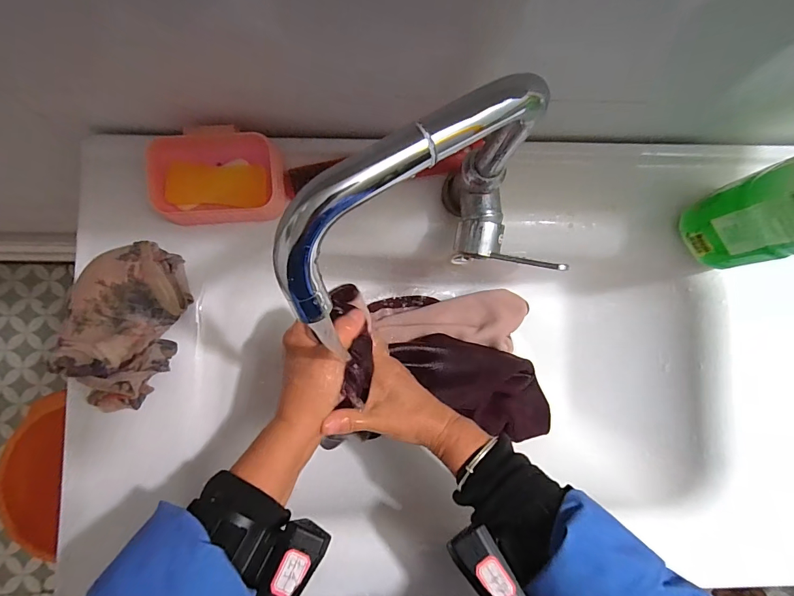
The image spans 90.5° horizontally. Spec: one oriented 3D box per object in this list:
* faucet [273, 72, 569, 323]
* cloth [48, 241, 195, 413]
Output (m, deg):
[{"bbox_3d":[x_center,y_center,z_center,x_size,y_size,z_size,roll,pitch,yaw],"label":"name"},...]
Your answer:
[{"bbox_3d":[0.021,-0.063,0.288,0.208,0.197,0.110,-20,85,-5],"label":"faucet"},{"bbox_3d":[-0.251,0.028,0.360,0.083,0.066,0.161,17,83,0],"label":"cloth"}]

